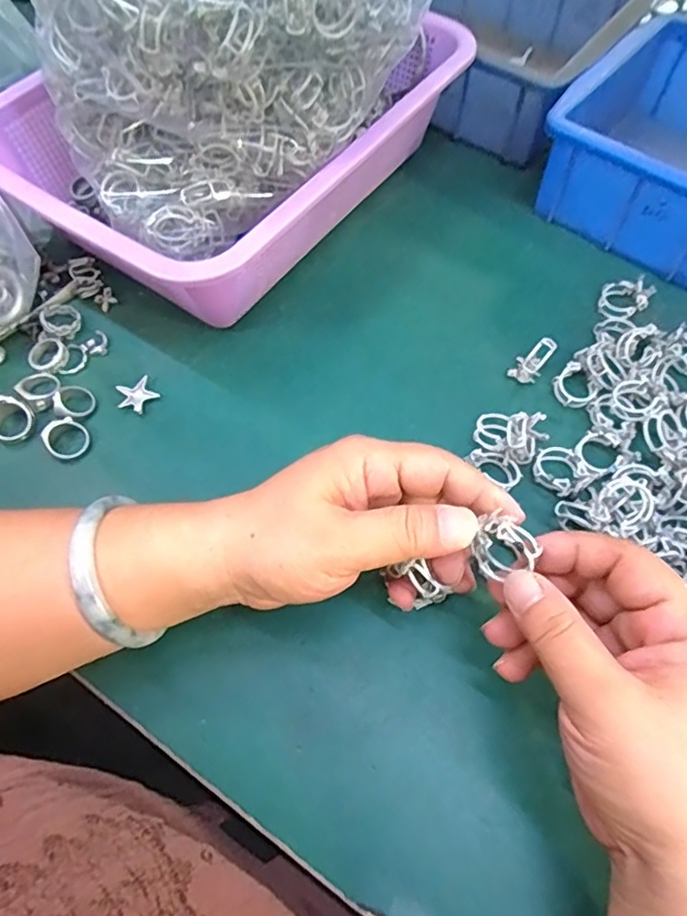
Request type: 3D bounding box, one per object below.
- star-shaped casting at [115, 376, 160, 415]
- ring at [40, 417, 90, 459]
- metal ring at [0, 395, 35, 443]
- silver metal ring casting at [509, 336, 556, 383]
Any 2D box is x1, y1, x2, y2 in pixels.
[{"bbox_3d":[-0.126,-0.038,0.344,0.023,0.006,0.022,-37,67,-18],"label":"star-shaped casting"},{"bbox_3d":[-0.161,-0.012,0.328,0.022,0.010,0.022,0,61,0],"label":"ring"},{"bbox_3d":[-0.193,-0.023,0.326,0.023,0.015,0.024,0,61,0],"label":"metal ring"},{"bbox_3d":[0.118,-0.060,0.345,0.018,0.032,0.015,-9,58,-36],"label":"silver metal ring casting"}]

